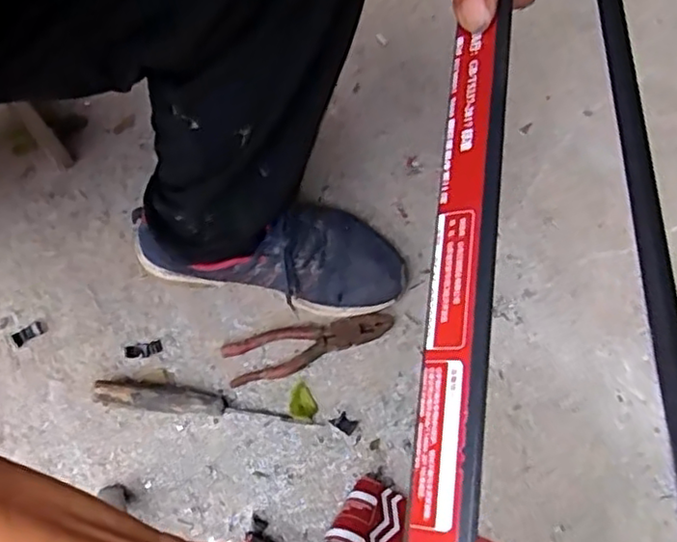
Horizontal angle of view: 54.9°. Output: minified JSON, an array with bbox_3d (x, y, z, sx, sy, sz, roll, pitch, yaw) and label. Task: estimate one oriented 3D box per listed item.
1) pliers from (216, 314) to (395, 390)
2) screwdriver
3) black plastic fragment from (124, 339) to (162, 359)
[{"bbox_3d":[-0.029,0.075,0.668,0.174,0.016,0.047,-13,69,-7],"label":"pliers"},{"bbox_3d":[-0.128,0.128,0.635,0.212,0.030,0.029,5,68,0],"label":"screwdriver"},{"bbox_3d":[-0.199,0.080,0.662,0.036,0.005,0.016,-11,69,-7],"label":"black plastic fragment"}]

